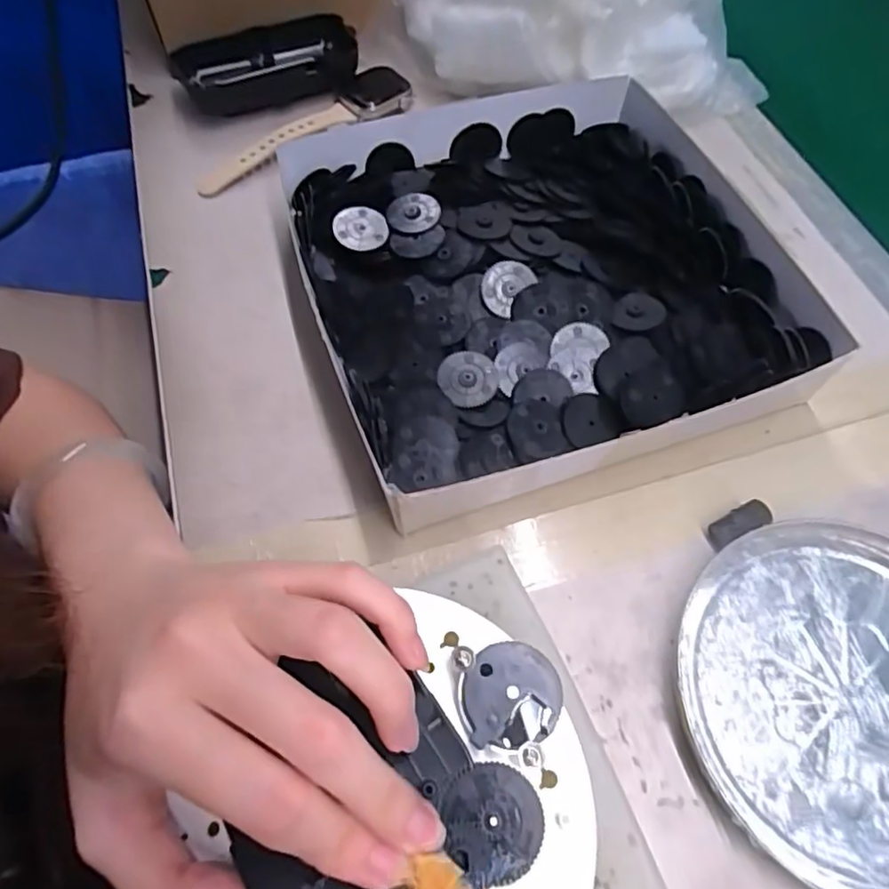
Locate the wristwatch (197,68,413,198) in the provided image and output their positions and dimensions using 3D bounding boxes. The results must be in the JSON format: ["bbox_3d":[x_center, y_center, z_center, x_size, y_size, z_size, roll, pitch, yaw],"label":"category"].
[{"bbox_3d":[-0.084,-0.189,0.361,0.140,0.015,0.045,-30,67,-17],"label":"wristwatch"}]

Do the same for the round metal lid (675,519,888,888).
[{"bbox_3d":[0.151,0.091,0.219,0.127,0.011,0.124,1,61,-1],"label":"round metal lid"}]

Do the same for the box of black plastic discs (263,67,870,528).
[{"bbox_3d":[0.045,-0.091,0.301,0.218,0.038,0.228,-17,63,-11],"label":"box of black plastic discs"}]

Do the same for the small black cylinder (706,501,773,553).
[{"bbox_3d":[0.120,0.033,0.248,0.028,0.012,0.011,-23,64,-13],"label":"small black cylinder"}]

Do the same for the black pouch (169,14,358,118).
[{"bbox_3d":[-0.111,-0.239,0.383,0.110,0.027,0.044,-21,64,-12],"label":"black pouch"}]

